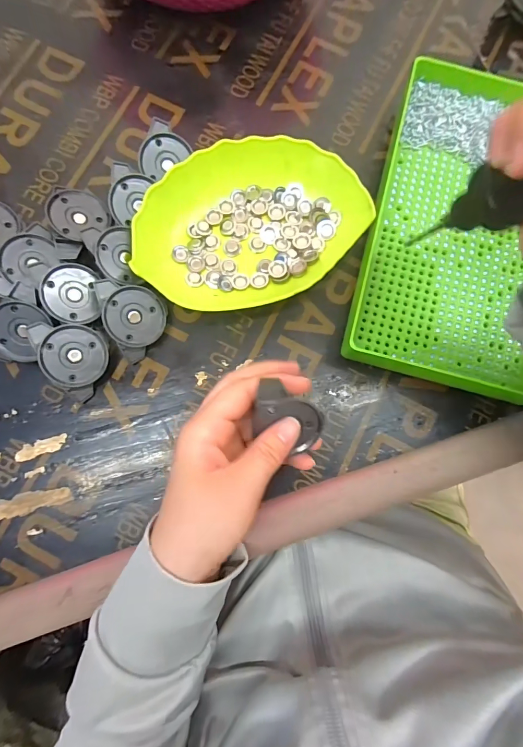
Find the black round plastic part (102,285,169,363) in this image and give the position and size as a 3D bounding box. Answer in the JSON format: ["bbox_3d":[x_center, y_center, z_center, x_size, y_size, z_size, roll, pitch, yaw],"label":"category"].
[{"bbox_3d":[-0.093,-0.039,0.263,0.045,0.013,0.045,47,72,-26],"label":"black round plastic part"}]

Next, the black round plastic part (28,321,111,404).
[{"bbox_3d":[-0.132,-0.009,0.256,0.043,0.013,0.056,-16,98,-29],"label":"black round plastic part"}]

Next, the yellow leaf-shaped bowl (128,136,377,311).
[{"bbox_3d":[-0.008,-0.112,0.276,0.168,0.034,0.112,-15,81,-5],"label":"yellow leaf-shaped bowl"}]

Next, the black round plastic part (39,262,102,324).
[{"bbox_3d":[-0.136,-0.057,0.260,0.037,0.004,0.042,-5,93,-37],"label":"black round plastic part"}]

